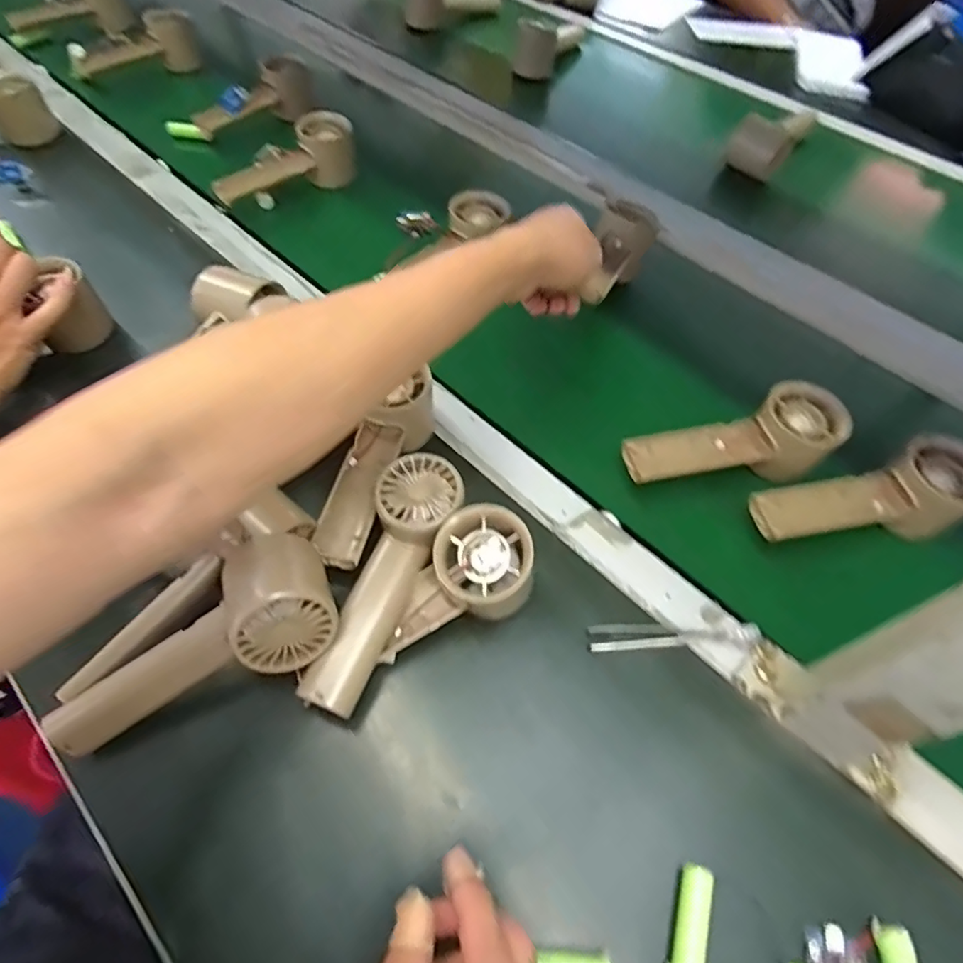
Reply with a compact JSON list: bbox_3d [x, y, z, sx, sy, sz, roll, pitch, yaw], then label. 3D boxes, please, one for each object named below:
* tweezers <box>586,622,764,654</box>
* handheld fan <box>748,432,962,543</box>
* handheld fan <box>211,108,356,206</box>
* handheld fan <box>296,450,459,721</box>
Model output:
[{"bbox_3d":[0.120,0.096,0.350,0.106,0.014,0.016,-1,58,-3],"label":"tweezers"},{"bbox_3d":[0.268,0.013,0.381,0.152,0.040,0.059,-14,59,-10],"label":"handheld fan"},{"bbox_3d":[-0.210,-0.336,0.597,0.154,0.059,0.046,-31,64,-20],"label":"handheld fan"},{"bbox_3d":[-0.056,0.059,0.344,0.047,0.048,0.156,19,73,9],"label":"handheld fan"}]

